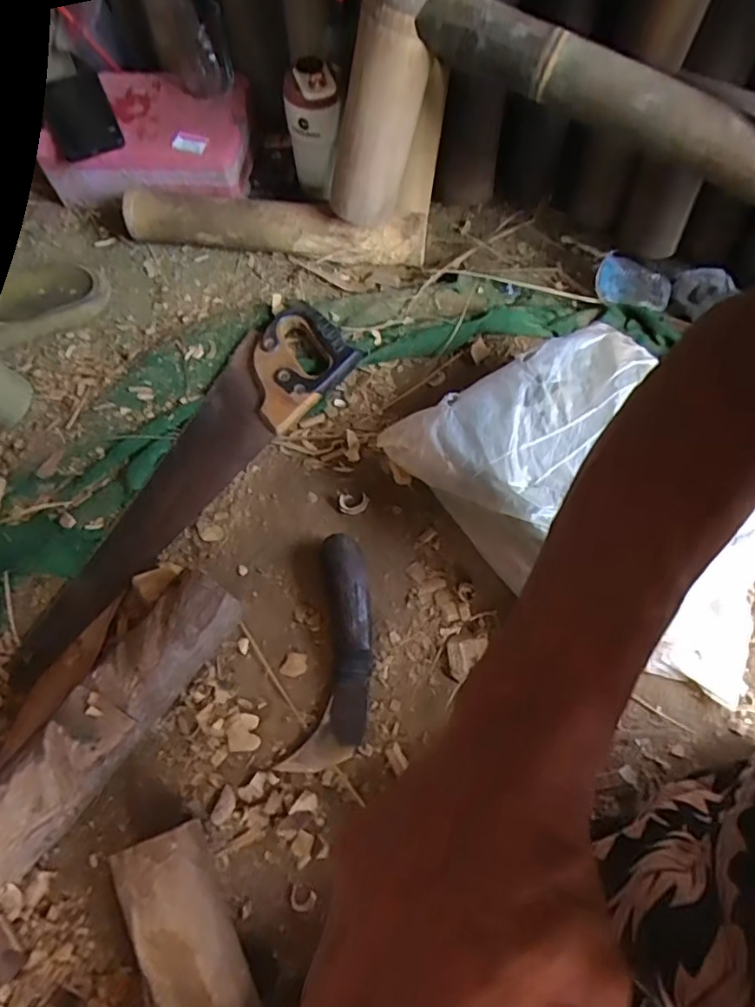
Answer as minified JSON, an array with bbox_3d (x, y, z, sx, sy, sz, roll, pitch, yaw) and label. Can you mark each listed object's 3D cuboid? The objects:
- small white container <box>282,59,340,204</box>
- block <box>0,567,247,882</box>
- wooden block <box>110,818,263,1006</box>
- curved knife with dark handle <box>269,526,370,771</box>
[{"bbox_3d":[-0.081,-0.476,0.764,0.069,0.152,0.057,-6,66,-5],"label":"small white container"},{"bbox_3d":[-0.230,0.184,0.512,0.070,0.068,0.274,31,68,14],"label":"block"},{"bbox_3d":[-0.145,0.336,0.448,0.069,0.058,0.156,-24,66,-12],"label":"wooden block"},{"bbox_3d":[-0.037,0.140,0.556,0.064,0.037,0.213,7,65,2],"label":"curved knife with dark handle"}]

